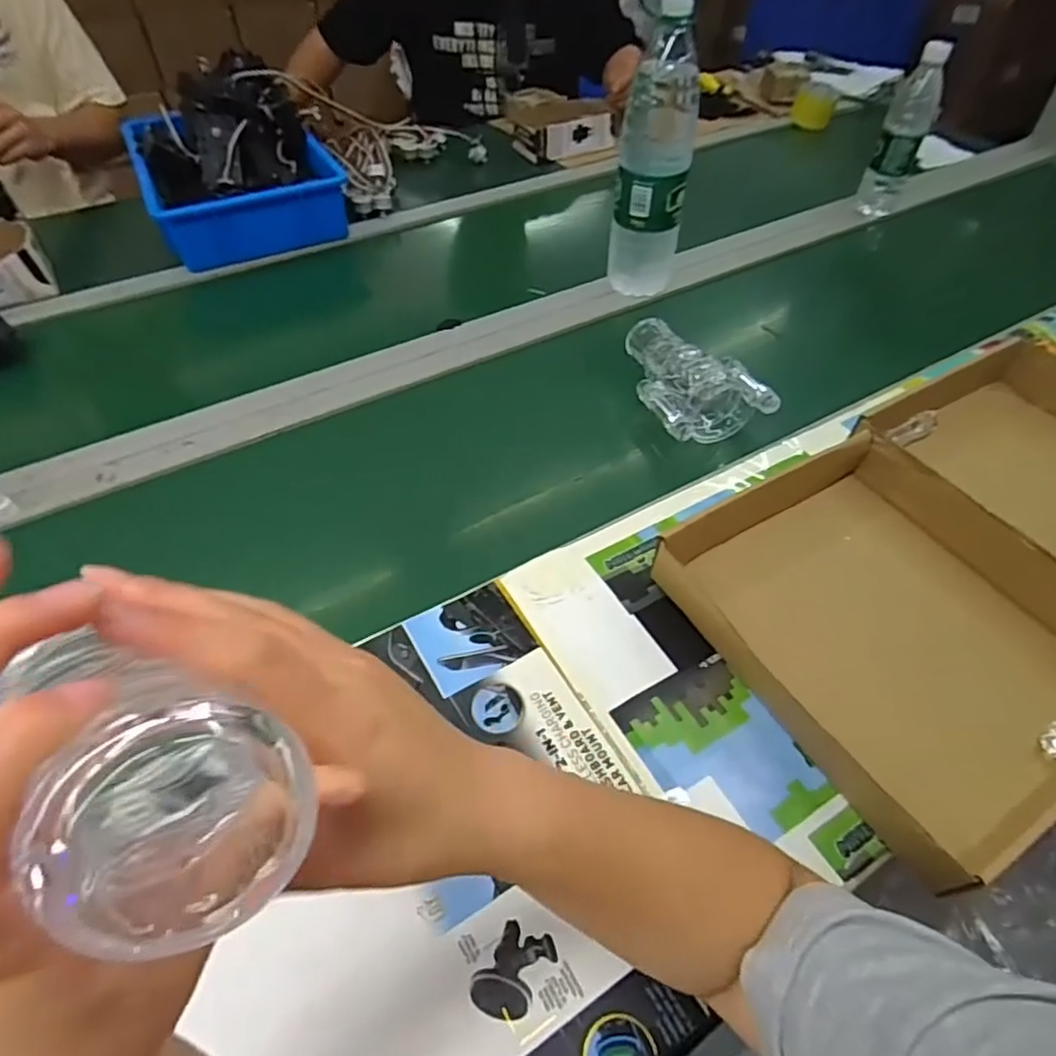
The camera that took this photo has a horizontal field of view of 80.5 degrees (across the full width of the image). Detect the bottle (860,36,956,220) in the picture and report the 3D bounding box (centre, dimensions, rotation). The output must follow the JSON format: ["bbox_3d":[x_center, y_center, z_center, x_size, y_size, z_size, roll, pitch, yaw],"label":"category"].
[{"bbox_3d":[0.596,-0.620,0.996,0.070,0.223,0.071,22,53,16],"label":"bottle"}]

